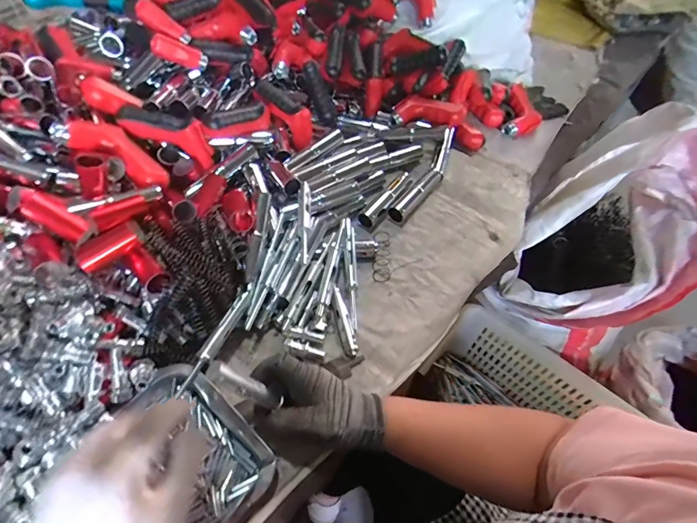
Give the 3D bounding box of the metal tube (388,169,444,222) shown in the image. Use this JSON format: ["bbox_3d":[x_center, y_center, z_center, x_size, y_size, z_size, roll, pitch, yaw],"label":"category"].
[{"bbox_3d":[0.114,-0.111,0.619,0.026,0.020,0.127,34,59,21],"label":"metal tube"}]

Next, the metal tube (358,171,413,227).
[{"bbox_3d":[0.061,-0.099,0.608,0.031,0.029,0.120,34,59,20],"label":"metal tube"}]

